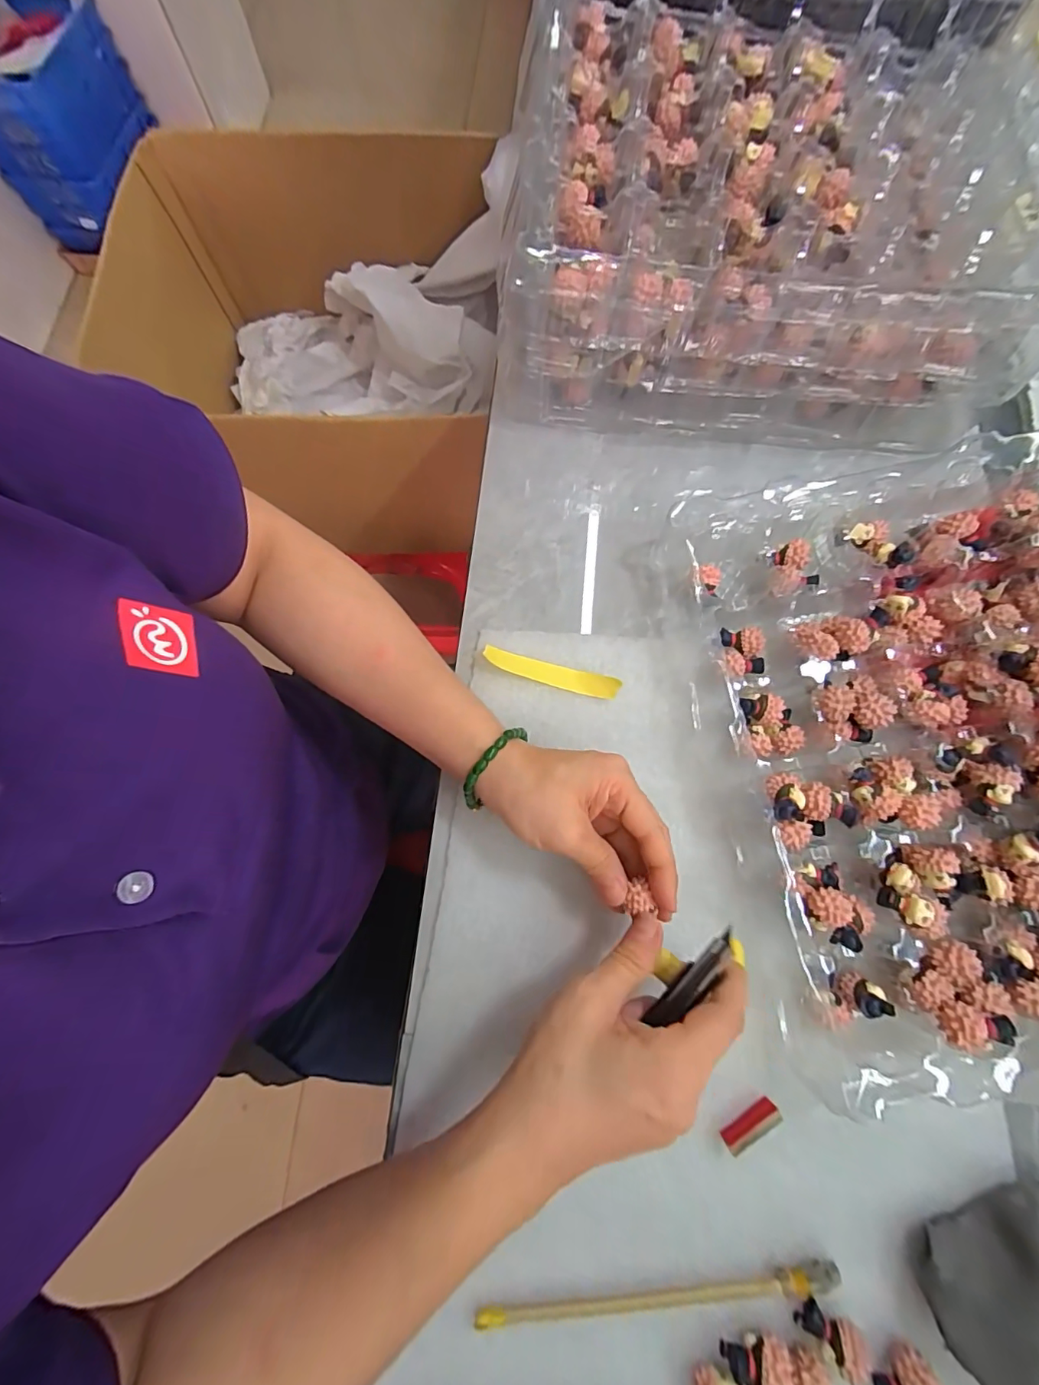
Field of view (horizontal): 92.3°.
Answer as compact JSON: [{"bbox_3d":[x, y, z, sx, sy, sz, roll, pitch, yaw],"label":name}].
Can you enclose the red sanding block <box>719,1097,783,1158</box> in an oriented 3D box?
[{"bbox_3d":[0.126,0.236,0.273,0.034,0.015,0.008,-33,78,-8],"label":"red sanding block"}]

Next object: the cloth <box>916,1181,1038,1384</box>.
[{"bbox_3d":[0.253,0.292,0.243,0.100,0.041,0.083,-42,79,-10],"label":"cloth"}]

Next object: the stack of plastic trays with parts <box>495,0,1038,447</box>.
[{"bbox_3d":[0.175,-0.348,0.367,0.358,0.117,0.296,4,76,1],"label":"stack of plastic trays with parts"}]

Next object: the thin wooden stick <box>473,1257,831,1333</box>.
[{"bbox_3d":[0.070,0.308,0.252,0.182,0.009,0.012,-7,76,-2],"label":"thin wooden stick"}]

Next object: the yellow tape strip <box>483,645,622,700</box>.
[{"bbox_3d":[0.021,-0.013,0.334,0.090,0.012,0.015,15,76,4],"label":"yellow tape strip"}]

